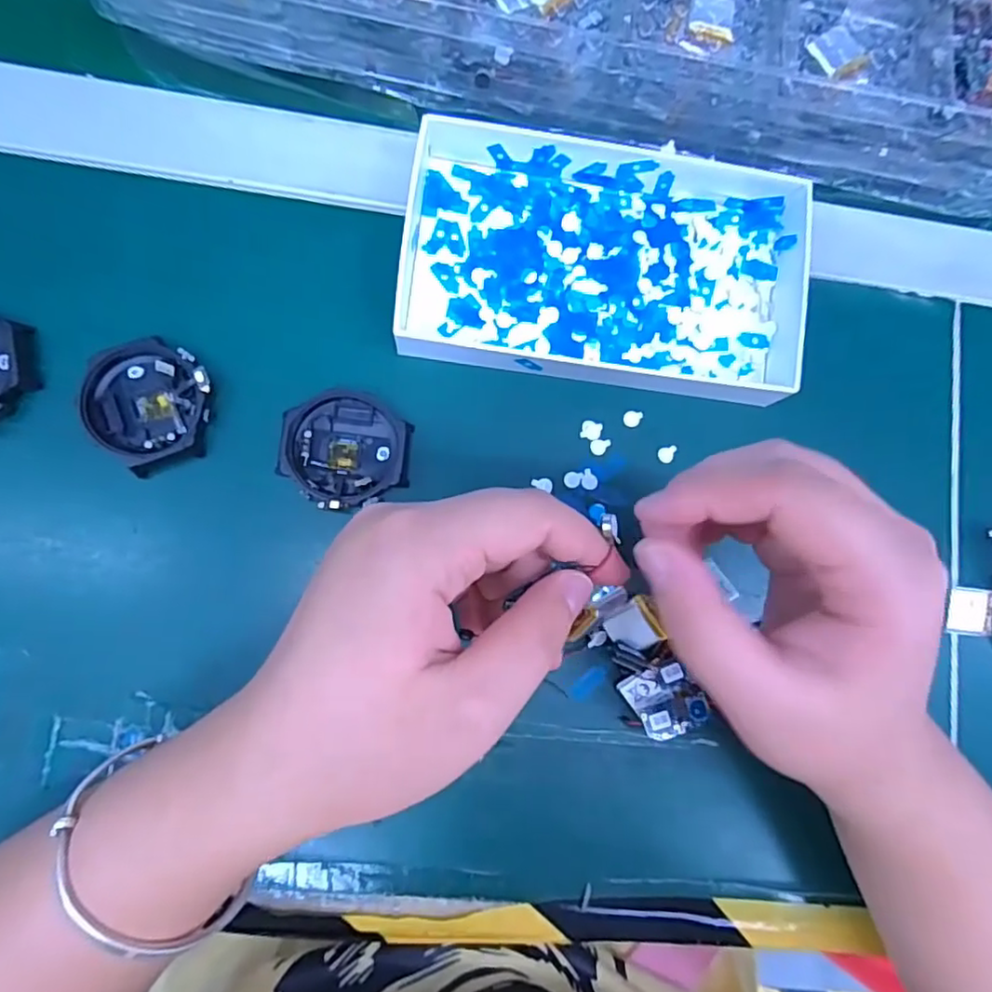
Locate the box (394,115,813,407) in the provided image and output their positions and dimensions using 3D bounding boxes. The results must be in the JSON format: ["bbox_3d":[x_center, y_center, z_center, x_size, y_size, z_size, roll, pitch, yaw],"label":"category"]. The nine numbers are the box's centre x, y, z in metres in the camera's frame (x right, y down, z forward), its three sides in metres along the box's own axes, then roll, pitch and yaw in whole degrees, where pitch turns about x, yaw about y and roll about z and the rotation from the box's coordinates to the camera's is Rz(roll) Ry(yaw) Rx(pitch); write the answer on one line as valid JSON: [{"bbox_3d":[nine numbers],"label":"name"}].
[{"bbox_3d":[0.050,-0.106,0.275,0.179,0.026,0.107,6,83,-5],"label":"box"}]

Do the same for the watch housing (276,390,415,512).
[{"bbox_3d":[-0.064,-0.020,0.263,0.052,0.012,0.050,5,83,-5],"label":"watch housing"}]

